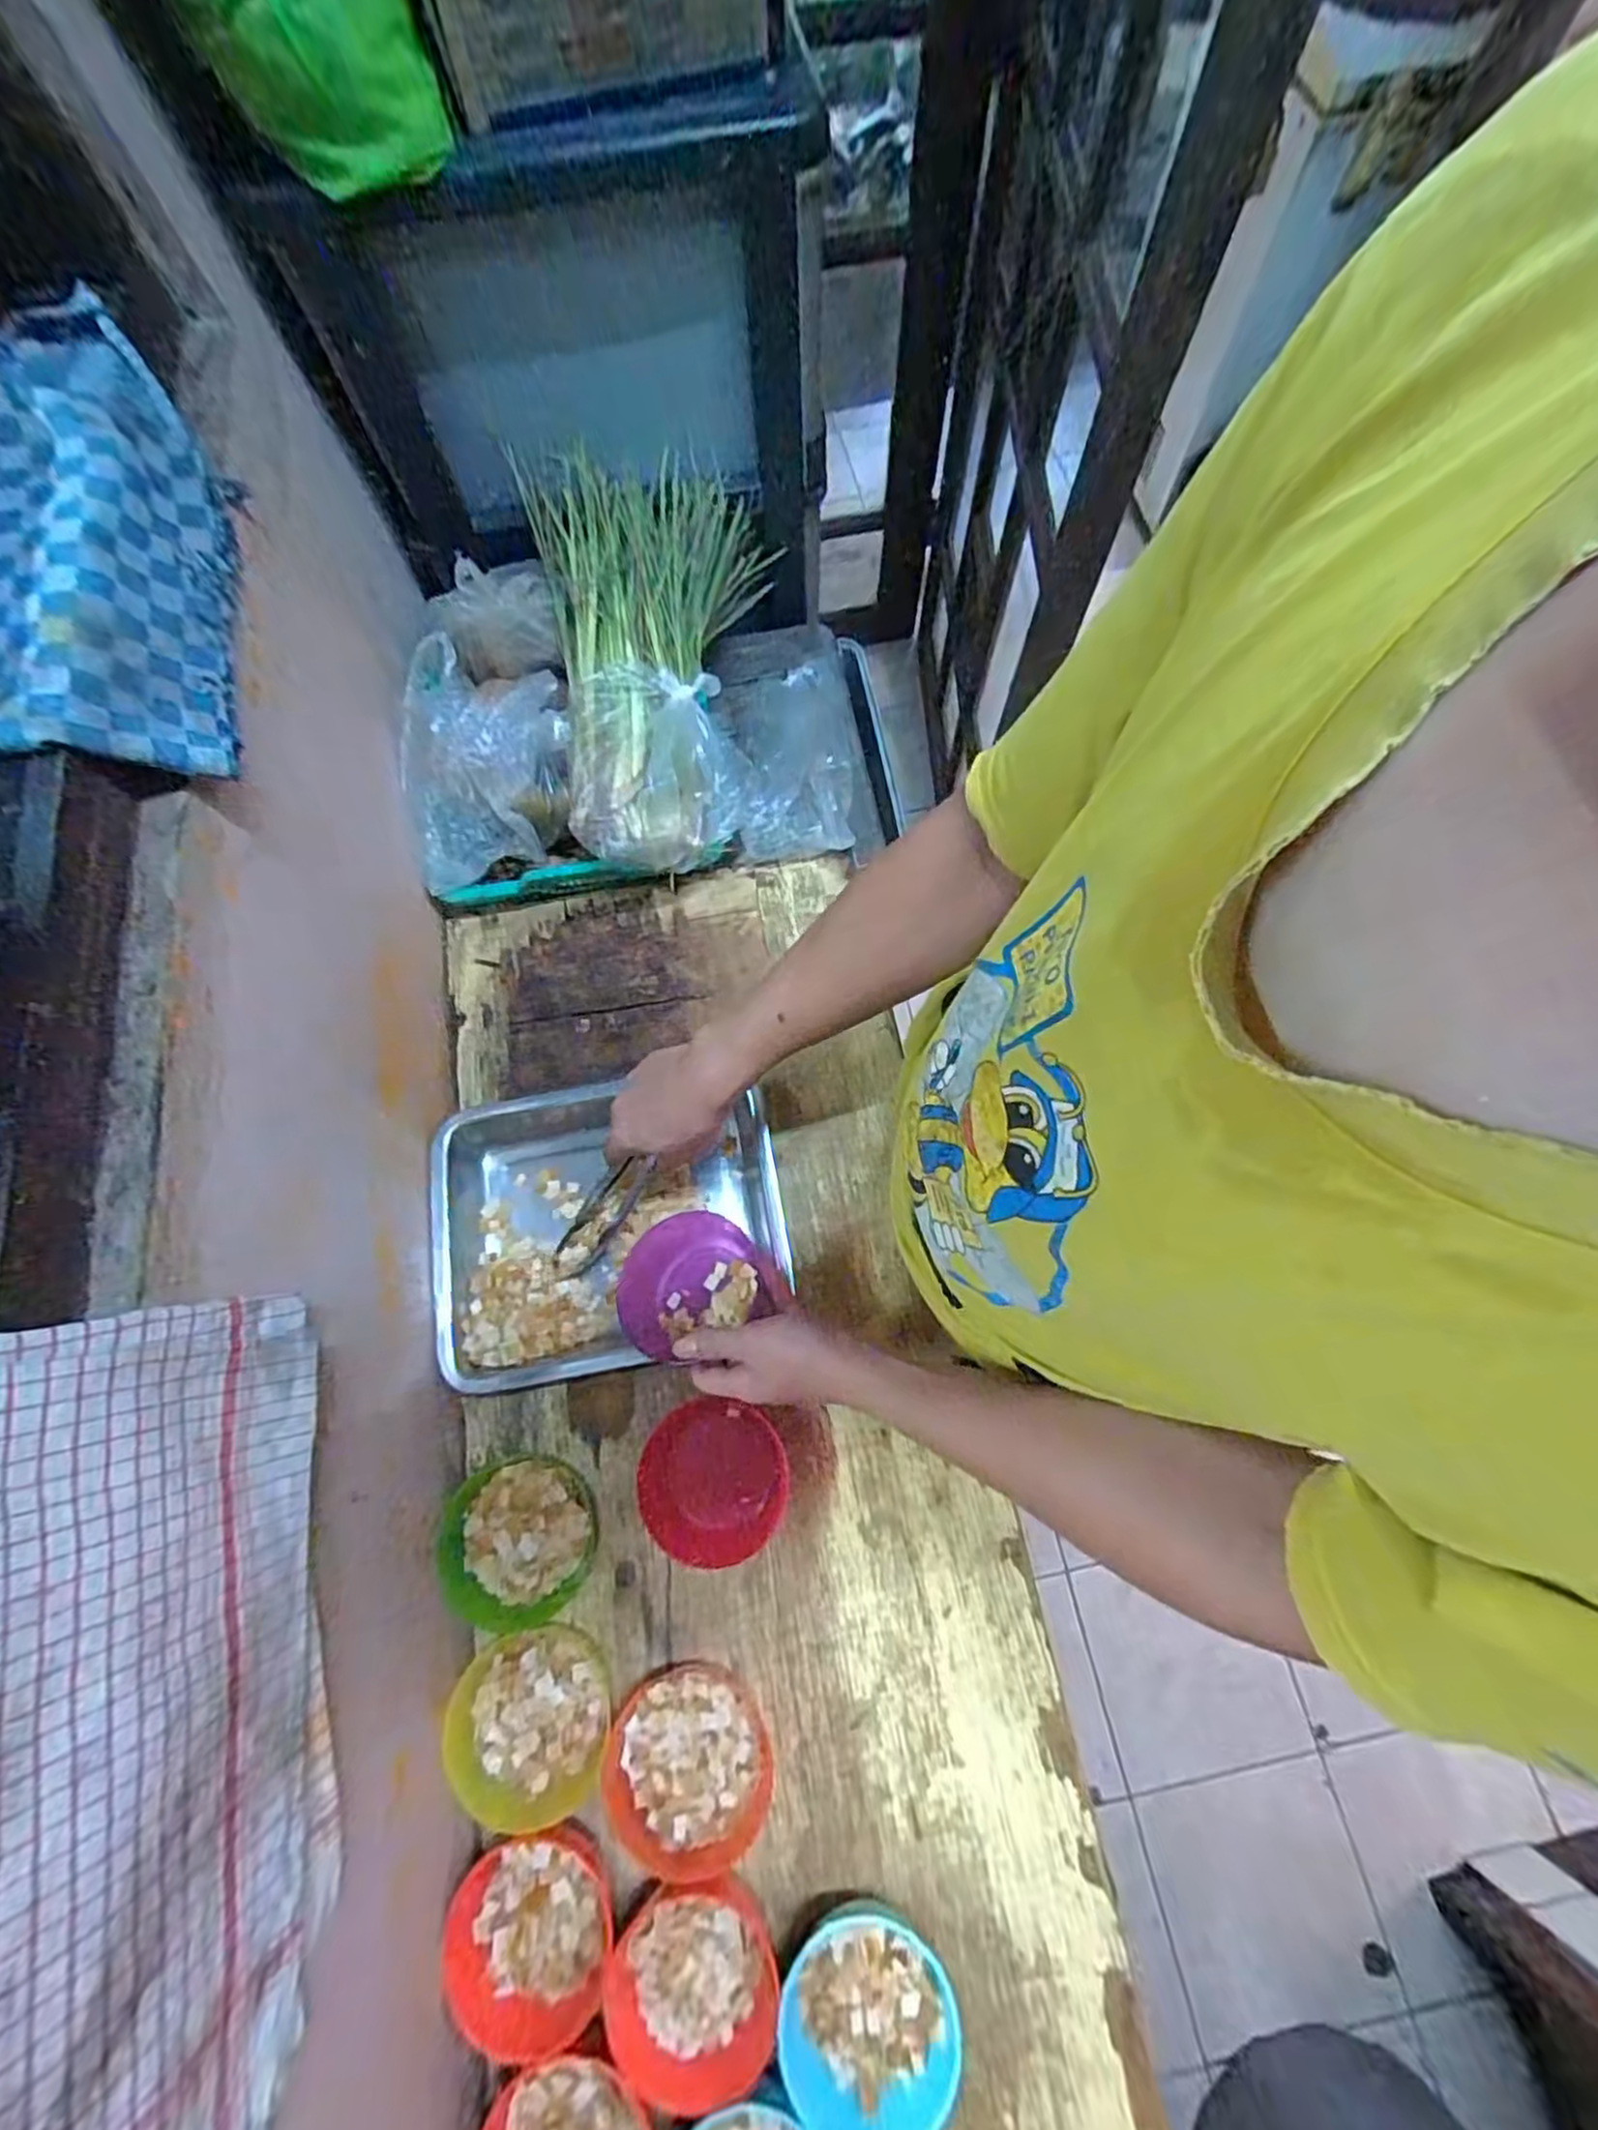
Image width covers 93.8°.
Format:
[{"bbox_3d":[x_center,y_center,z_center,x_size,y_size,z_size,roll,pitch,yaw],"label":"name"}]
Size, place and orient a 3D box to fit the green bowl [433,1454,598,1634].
[{"bbox_3d":[-0.220,0.377,0.593,0.111,0.041,0.113,-1,71,1],"label":"green bowl"}]

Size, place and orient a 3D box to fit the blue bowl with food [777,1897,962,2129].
[{"bbox_3d":[0.045,0.622,0.493,0.111,0.049,0.108,-1,71,1],"label":"blue bowl with food"}]

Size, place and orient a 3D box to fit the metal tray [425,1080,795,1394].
[{"bbox_3d":[-0.168,0.140,0.669,0.302,0.038,0.245,-10,71,-2],"label":"metal tray"}]

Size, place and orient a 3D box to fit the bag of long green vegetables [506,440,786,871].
[{"bbox_3d":[-0.134,-0.440,0.808,0.254,0.104,0.503,-12,71,-3],"label":"bag of long green vegetables"}]

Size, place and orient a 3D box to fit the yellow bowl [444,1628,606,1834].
[{"bbox_3d":[-0.199,0.485,0.555,0.111,0.043,0.106,-1,71,1],"label":"yellow bowl"}]

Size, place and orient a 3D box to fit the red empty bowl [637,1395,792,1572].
[{"bbox_3d":[-0.067,0.329,0.595,0.111,0.057,0.105,-1,71,1],"label":"red empty bowl"}]

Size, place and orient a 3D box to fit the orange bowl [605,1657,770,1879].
[{"bbox_3d":[-0.080,0.509,0.545,0.115,0.035,0.105,-1,71,1],"label":"orange bowl"}]

